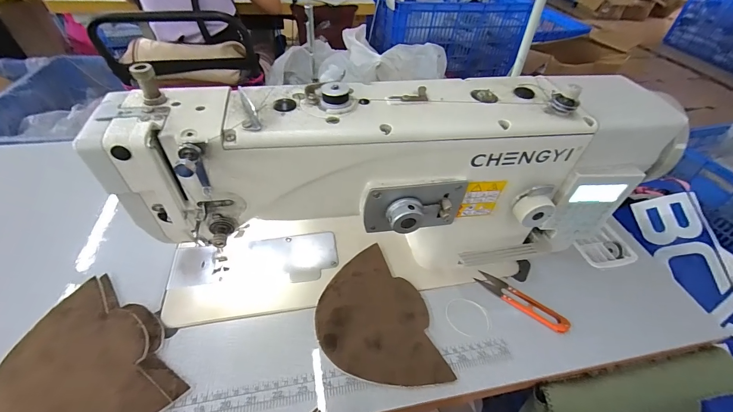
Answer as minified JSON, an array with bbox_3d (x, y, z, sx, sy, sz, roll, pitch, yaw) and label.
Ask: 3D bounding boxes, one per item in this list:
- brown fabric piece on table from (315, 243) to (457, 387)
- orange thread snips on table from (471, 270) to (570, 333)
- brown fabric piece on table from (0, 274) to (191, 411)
[{"bbox_3d":[0.007,0.131,0.396,0.131,0.006,0.179,-9,47,-12],"label":"brown fabric piece on table"},{"bbox_3d":[0.198,0.122,0.416,0.115,0.013,0.026,35,53,27],"label":"orange thread snips on table"},{"bbox_3d":[-0.301,0.164,0.336,0.147,0.012,0.188,-30,54,-29],"label":"brown fabric piece on table"}]

